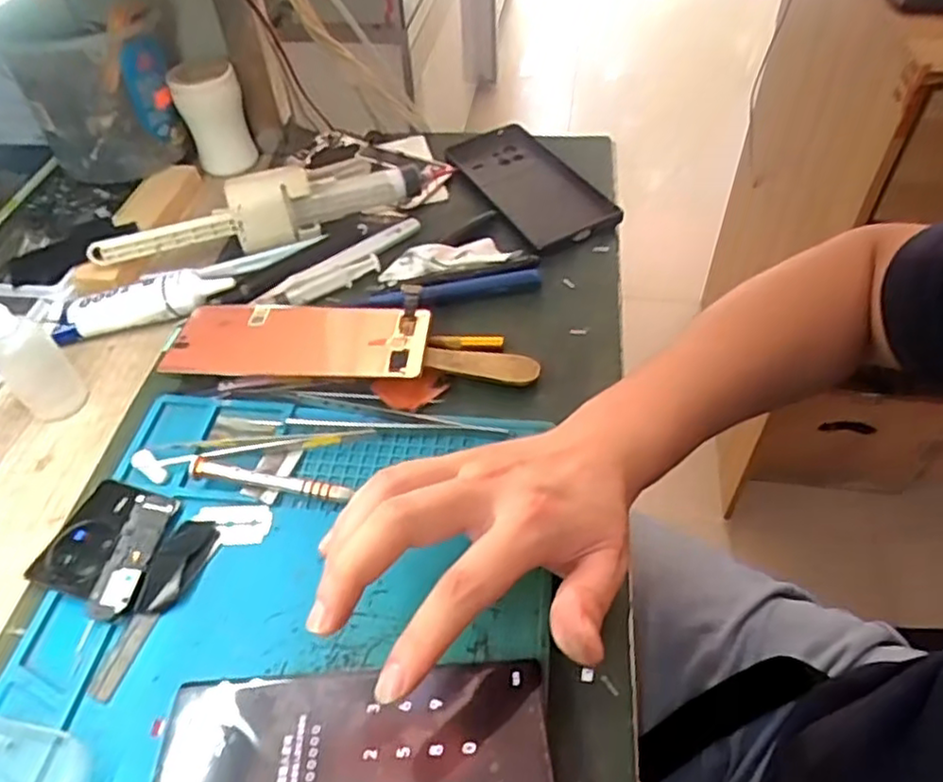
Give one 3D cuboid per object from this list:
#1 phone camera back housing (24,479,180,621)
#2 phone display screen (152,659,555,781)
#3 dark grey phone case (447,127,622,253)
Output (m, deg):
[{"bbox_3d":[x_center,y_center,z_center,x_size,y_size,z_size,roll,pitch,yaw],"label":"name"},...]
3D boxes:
[{"bbox_3d":[-0.187,0.079,0.350,0.059,0.009,0.068,14,51,13],"label":"phone camera back housing"},{"bbox_3d":[-0.049,0.150,0.277,0.160,0.004,0.071,-5,43,0],"label":"phone display screen"},{"bbox_3d":[0.049,-0.171,0.554,0.083,0.018,0.171,-22,51,-16],"label":"dark grey phone case"}]

